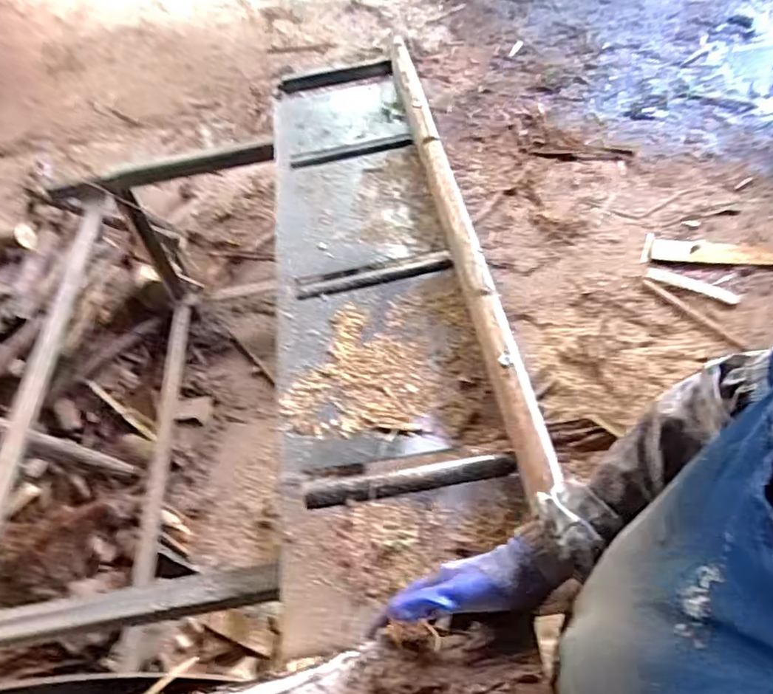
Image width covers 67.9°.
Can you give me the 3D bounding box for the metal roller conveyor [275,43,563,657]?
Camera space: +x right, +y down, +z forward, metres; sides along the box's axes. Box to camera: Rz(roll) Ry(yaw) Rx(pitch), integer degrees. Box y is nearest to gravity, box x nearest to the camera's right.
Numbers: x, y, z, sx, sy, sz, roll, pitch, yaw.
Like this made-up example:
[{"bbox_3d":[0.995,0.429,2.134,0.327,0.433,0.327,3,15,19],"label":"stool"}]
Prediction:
[{"bbox_3d":[-0.039,-0.222,1.144,0.372,0.124,1.475,-11,49,2],"label":"metal roller conveyor"}]

